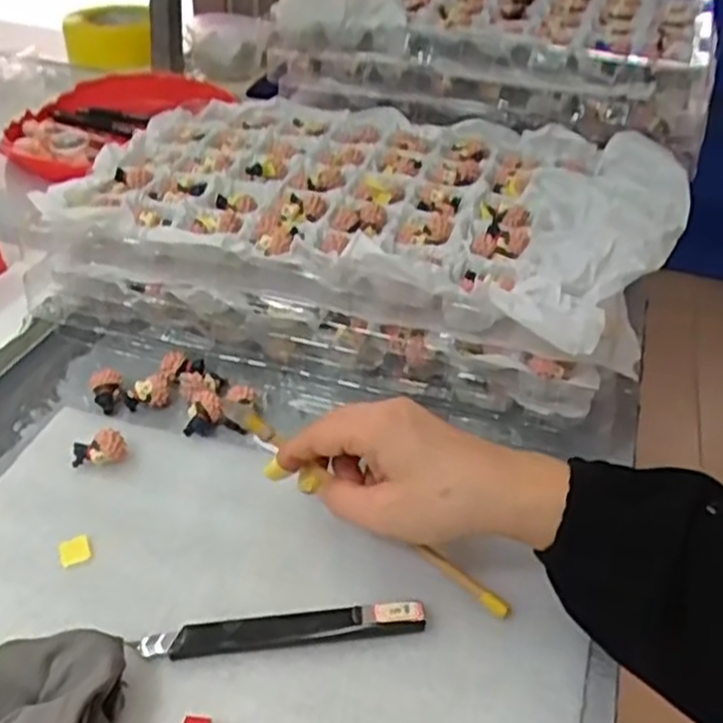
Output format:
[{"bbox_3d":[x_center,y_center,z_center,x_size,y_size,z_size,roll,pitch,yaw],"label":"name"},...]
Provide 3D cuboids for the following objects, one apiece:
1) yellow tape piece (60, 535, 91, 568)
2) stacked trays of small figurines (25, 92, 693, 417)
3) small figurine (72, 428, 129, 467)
[{"bbox_3d":[-0.153,0.100,0.403,0.015,0.005,0.015,-16,41,-21],"label":"yellow tape piece"},{"bbox_3d":[0.007,-0.104,0.583,0.430,0.090,0.315,14,40,17],"label":"stacked trays of small figurines"},{"bbox_3d":[-0.156,0.053,0.451,0.032,0.021,0.016,-11,39,-16],"label":"small figurine"}]

